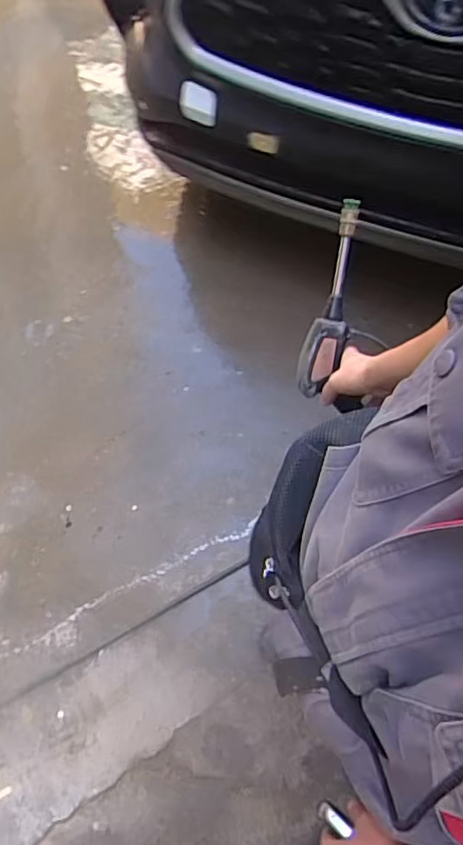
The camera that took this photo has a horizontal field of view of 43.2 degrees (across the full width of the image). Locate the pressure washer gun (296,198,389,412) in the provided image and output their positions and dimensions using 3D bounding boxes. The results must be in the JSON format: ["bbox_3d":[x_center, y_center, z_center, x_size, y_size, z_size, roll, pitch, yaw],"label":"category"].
[{"bbox_3d":[0.161,-0.165,0.834,0.098,0.032,0.280,9,103,5],"label":"pressure washer gun"}]

